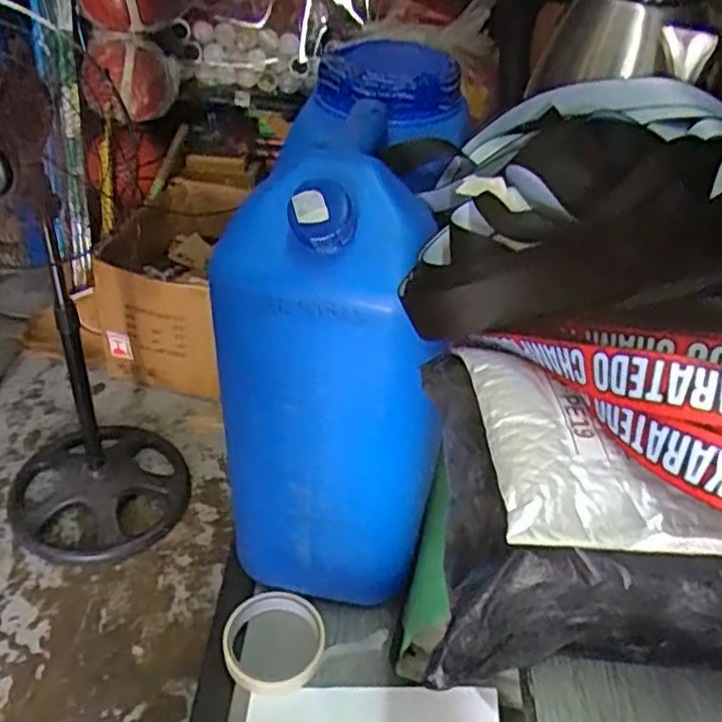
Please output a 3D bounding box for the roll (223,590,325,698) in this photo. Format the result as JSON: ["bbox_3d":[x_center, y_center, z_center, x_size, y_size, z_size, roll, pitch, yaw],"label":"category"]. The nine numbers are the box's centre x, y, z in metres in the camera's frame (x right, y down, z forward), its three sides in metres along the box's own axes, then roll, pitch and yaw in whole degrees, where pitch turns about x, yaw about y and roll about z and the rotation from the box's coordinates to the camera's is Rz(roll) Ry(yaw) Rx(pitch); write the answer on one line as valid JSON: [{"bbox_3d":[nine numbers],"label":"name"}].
[{"bbox_3d":[-0.078,0.250,0.639,0.086,0.021,0.089,4,39,-3],"label":"roll"}]

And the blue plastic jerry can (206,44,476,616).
[{"bbox_3d":[0.000,-0.013,0.619,0.161,0.415,0.252,14,40,9],"label":"blue plastic jerry can"}]

